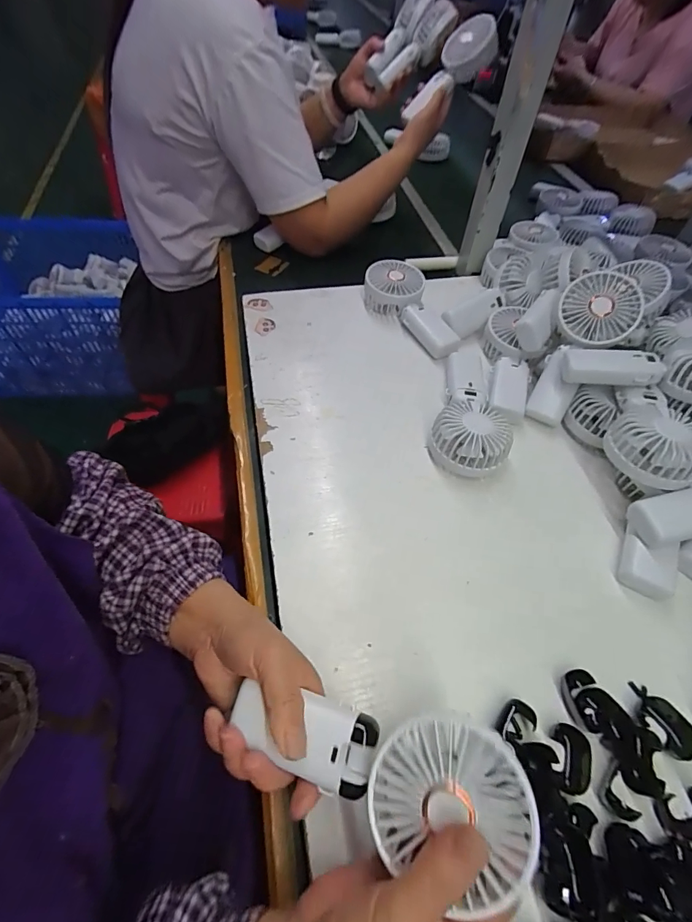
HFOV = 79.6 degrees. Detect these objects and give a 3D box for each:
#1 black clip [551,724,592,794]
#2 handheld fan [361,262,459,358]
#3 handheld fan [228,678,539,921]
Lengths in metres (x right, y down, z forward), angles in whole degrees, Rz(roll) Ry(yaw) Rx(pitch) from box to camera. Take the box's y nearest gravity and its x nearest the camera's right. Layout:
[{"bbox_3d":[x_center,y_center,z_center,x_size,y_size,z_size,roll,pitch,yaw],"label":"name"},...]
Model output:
[{"bbox_3d":[0.171,0.222,0.310,0.025,0.010,0.043,10,54,1],"label":"black clip"},{"bbox_3d":[0.098,-0.216,0.592,0.080,0.048,0.178,-30,63,-20],"label":"handheld fan"},{"bbox_3d":[0.013,0.178,0.238,0.172,0.030,0.070,5,51,23],"label":"handheld fan"}]

